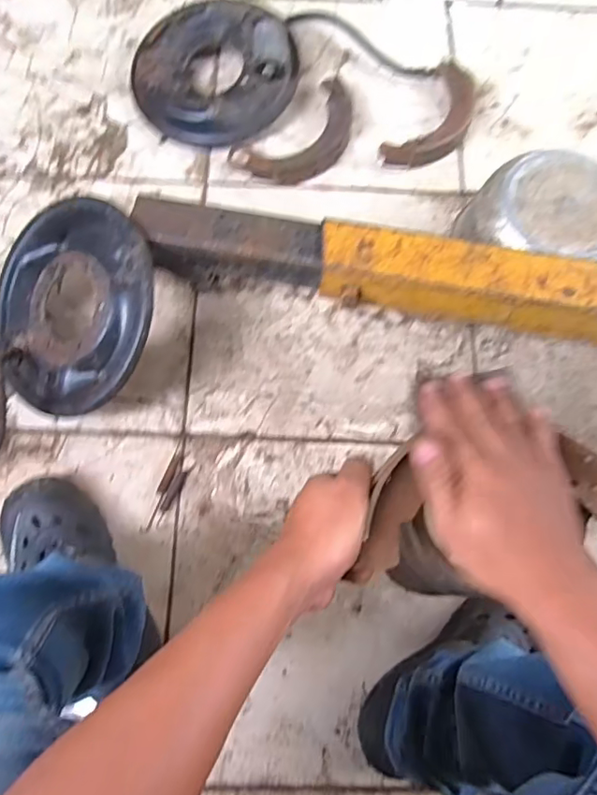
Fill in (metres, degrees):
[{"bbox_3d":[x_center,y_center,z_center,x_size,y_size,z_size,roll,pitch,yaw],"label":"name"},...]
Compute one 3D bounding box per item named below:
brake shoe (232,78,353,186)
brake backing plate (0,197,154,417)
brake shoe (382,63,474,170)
[{"bbox_3d":[0.011,-0.406,0.866,0.208,0.030,0.117,-40,80,-11],"label":"brake shoe"},{"bbox_3d":[-0.282,-0.112,0.691,0.260,0.028,0.253,-1,87,26],"label":"brake backing plate"},{"bbox_3d":[0.227,-0.449,0.894,0.099,0.028,0.226,32,77,7],"label":"brake shoe"}]

